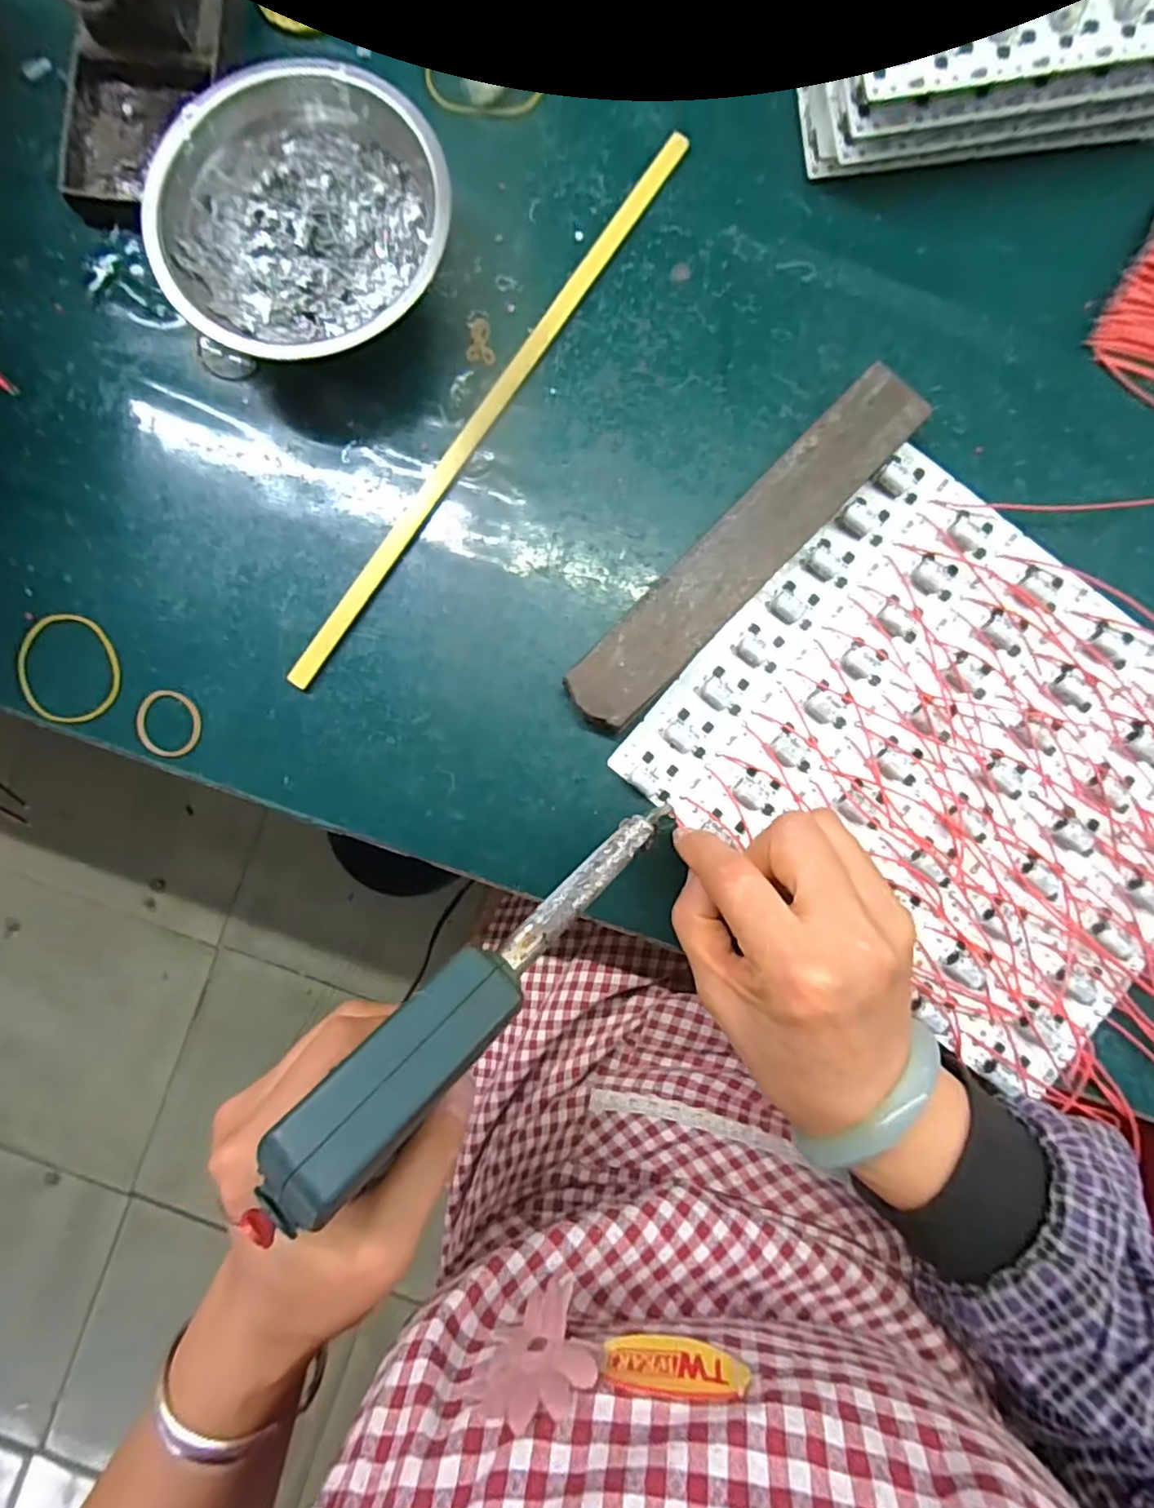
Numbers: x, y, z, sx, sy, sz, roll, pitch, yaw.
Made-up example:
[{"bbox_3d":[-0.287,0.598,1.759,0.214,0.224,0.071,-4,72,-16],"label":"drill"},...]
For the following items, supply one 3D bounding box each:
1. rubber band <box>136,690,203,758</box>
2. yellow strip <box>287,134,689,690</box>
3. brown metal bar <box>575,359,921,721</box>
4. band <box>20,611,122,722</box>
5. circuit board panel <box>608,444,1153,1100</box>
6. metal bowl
[{"bbox_3d":[-0.189,-0.014,0.298,0.031,0.004,0.030,0,88,1],"label":"rubber band"},{"bbox_3d":[-0.041,-0.162,0.303,0.013,0.004,0.310,35,88,-5],"label":"yellow strip"},{"bbox_3d":[0.075,-0.090,0.290,0.035,0.016,0.198,44,89,3],"label":"brown metal bar"},{"bbox_3d":[-0.238,-0.040,0.299,0.047,0.004,0.052,-11,87,1],"label":"band"},{"bbox_3d":[0.173,0.003,0.288,0.232,0.012,0.199,42,89,2],"label":"circuit board panel"},{"bbox_3d":[-0.119,-0.235,0.290,0.123,0.039,0.121,0,88,1],"label":"metal bowl"}]

